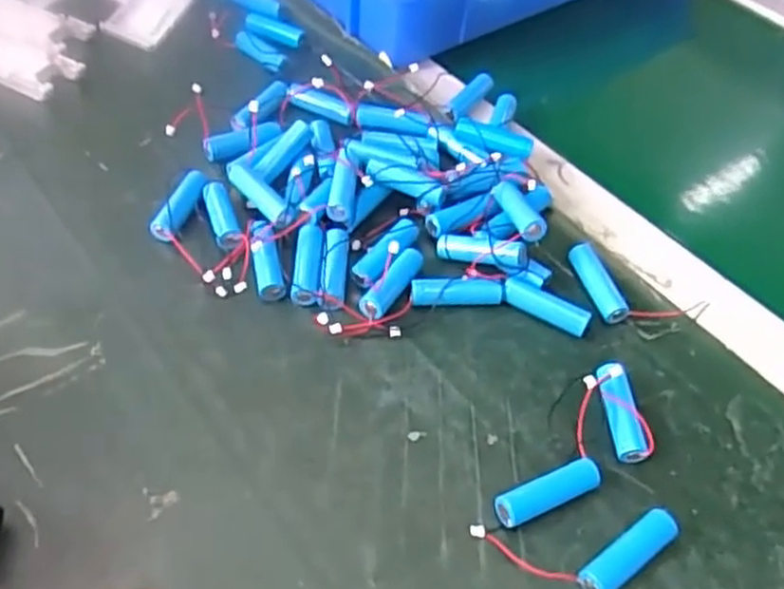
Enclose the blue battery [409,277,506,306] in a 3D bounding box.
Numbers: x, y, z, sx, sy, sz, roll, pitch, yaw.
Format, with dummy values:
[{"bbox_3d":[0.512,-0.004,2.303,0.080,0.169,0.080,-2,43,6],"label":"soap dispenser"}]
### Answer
[{"bbox_3d":[0.036,-0.001,0.404,0.051,0.011,0.011,-1,51,-6],"label":"blue battery"}]

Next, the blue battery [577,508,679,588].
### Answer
[{"bbox_3d":[0.101,0.112,0.317,0.051,0.012,0.015,-29,59,-25],"label":"blue battery"}]

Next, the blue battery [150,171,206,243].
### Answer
[{"bbox_3d":[-0.122,-0.051,0.425,0.014,0.013,0.046,21,68,12],"label":"blue battery"}]

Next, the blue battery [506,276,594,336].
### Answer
[{"bbox_3d":[0.084,0.006,0.402,0.047,0.012,0.013,24,53,14],"label":"blue battery"}]

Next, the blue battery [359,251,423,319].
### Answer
[{"bbox_3d":[0.002,-0.007,0.399,0.013,0.015,0.052,32,55,20],"label":"blue battery"}]

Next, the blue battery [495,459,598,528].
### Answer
[{"bbox_3d":[0.070,0.089,0.332,0.052,0.012,0.013,-19,55,-19],"label":"blue battery"}]

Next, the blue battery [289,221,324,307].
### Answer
[{"bbox_3d":[-0.047,-0.017,0.407,0.015,0.014,0.048,1,51,-4],"label":"blue battery"}]

